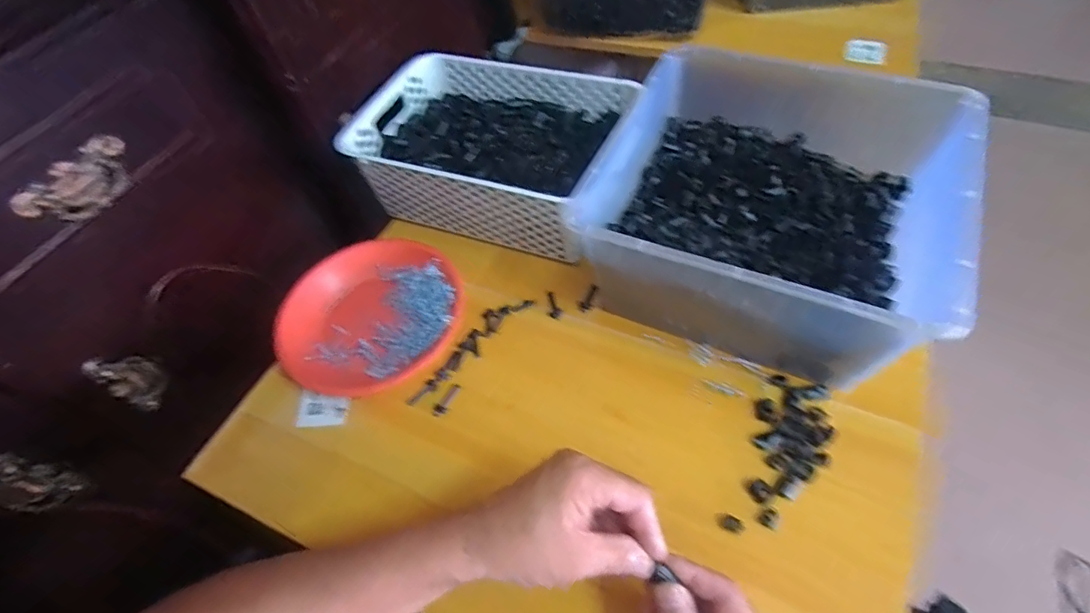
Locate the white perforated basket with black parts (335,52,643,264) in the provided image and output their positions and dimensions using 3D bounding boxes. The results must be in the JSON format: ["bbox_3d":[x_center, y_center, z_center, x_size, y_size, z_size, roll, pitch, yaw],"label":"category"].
[{"bbox_3d":[-0.063,-0.186,0.634,0.282,0.105,0.206,16,58,16],"label":"white perforated basket with black parts"}]

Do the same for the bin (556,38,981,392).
[{"bbox_3d":[0.218,-0.101,0.521,0.295,0.135,0.309,21,59,19],"label":"bin"}]

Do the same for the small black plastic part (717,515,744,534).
[{"bbox_3d":[0.150,0.175,0.421,0.018,0.008,0.012,30,62,24],"label":"small black plastic part"}]

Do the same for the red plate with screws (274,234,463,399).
[{"bbox_3d":[-0.190,0.004,0.565,0.193,0.026,0.188,-3,54,4],"label":"red plate with screws"}]

